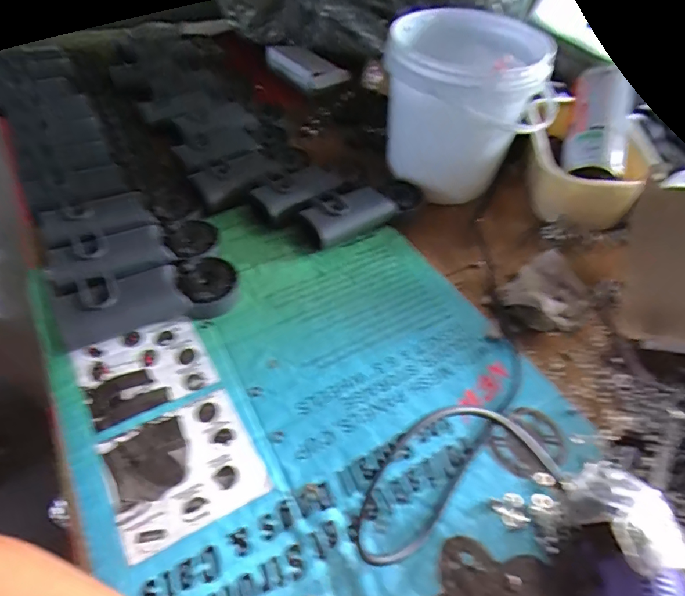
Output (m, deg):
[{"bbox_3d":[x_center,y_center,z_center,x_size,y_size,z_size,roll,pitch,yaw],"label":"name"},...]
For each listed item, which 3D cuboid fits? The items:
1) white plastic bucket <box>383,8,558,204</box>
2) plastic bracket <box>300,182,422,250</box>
[{"bbox_3d":[0.151,-0.233,0.567,0.186,0.180,0.144,-26,56,-23],"label":"white plastic bucket"},{"bbox_3d":[0.026,-0.105,0.539,0.158,0.040,0.061,-27,56,-24],"label":"plastic bracket"}]

